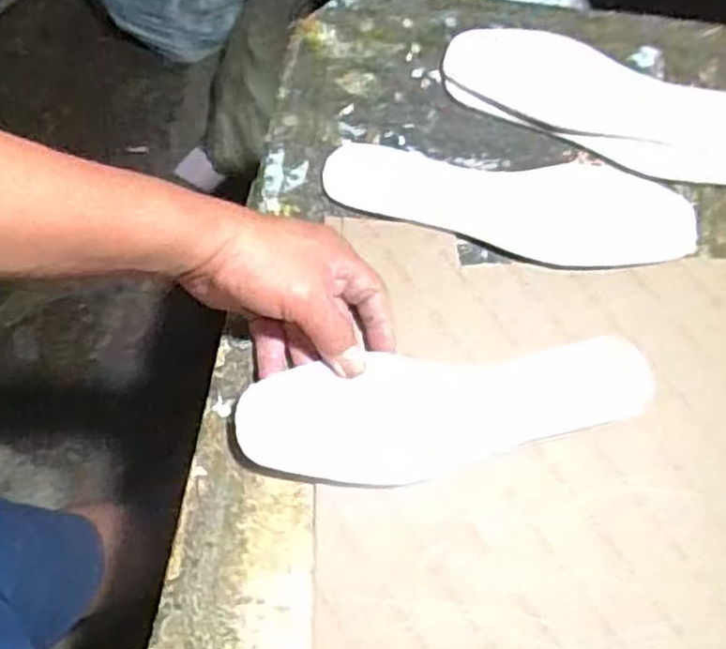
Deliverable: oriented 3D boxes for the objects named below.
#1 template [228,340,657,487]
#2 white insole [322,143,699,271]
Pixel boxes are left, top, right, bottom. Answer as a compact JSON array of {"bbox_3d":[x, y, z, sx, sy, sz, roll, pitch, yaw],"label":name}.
[{"bbox_3d":[0.053,0.055,0.455,0.250,0.011,0.073,-4,73,-6],"label":"template"},{"bbox_3d":[0.100,-0.081,0.510,0.249,0.004,0.077,5,71,3],"label":"white insole"}]

